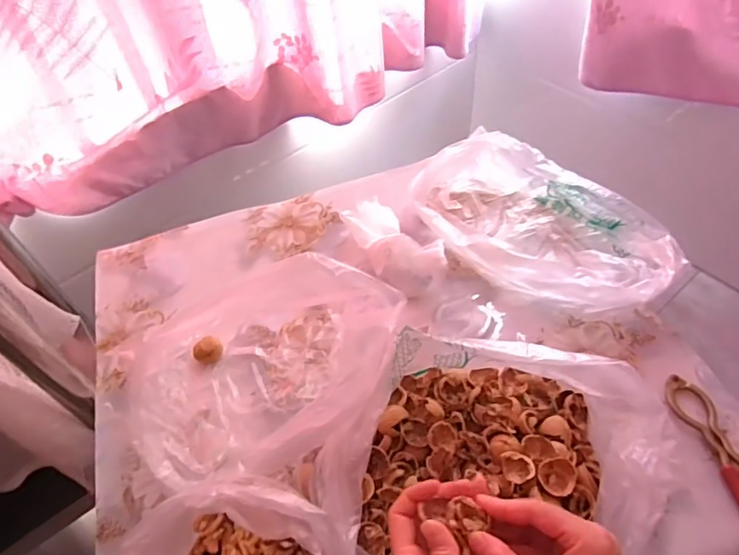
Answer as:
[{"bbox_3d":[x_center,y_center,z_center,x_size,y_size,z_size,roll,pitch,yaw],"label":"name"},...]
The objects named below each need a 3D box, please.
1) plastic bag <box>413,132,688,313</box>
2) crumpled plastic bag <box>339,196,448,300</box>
[{"bbox_3d":[0.210,-0.064,0.657,0.187,0.069,0.323,-35,56,-21],"label":"plastic bag"},{"bbox_3d":[0.029,-0.046,0.663,0.079,0.053,0.159,-29,53,-17],"label":"crumpled plastic bag"}]

